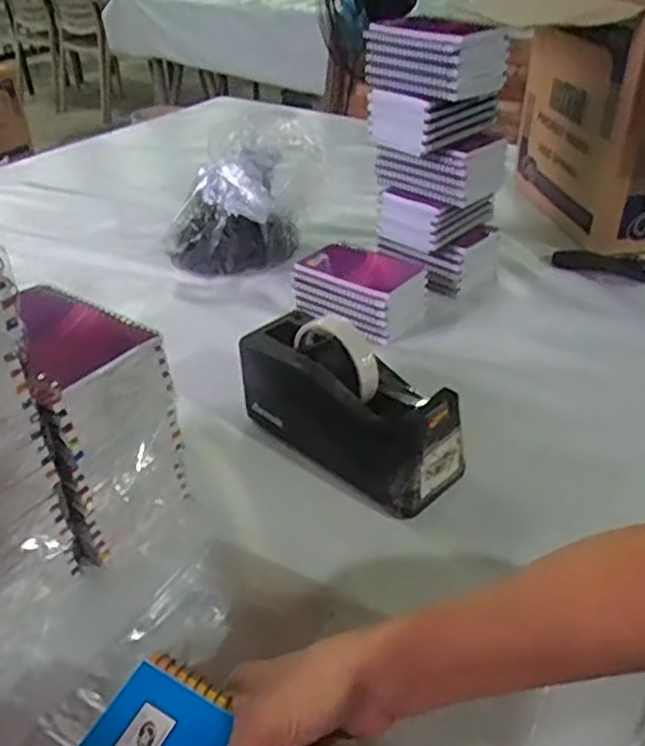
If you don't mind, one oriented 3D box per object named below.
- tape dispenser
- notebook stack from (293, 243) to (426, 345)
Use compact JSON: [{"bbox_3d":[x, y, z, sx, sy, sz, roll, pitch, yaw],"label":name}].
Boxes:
[{"bbox_3d":[0.023,0.023,0.594,0.203,0.117,0.079,30,45,35],"label":"tape dispenser"},{"bbox_3d":[0.045,-0.098,0.805,0.144,0.054,0.105,16,38,22],"label":"notebook stack"}]

